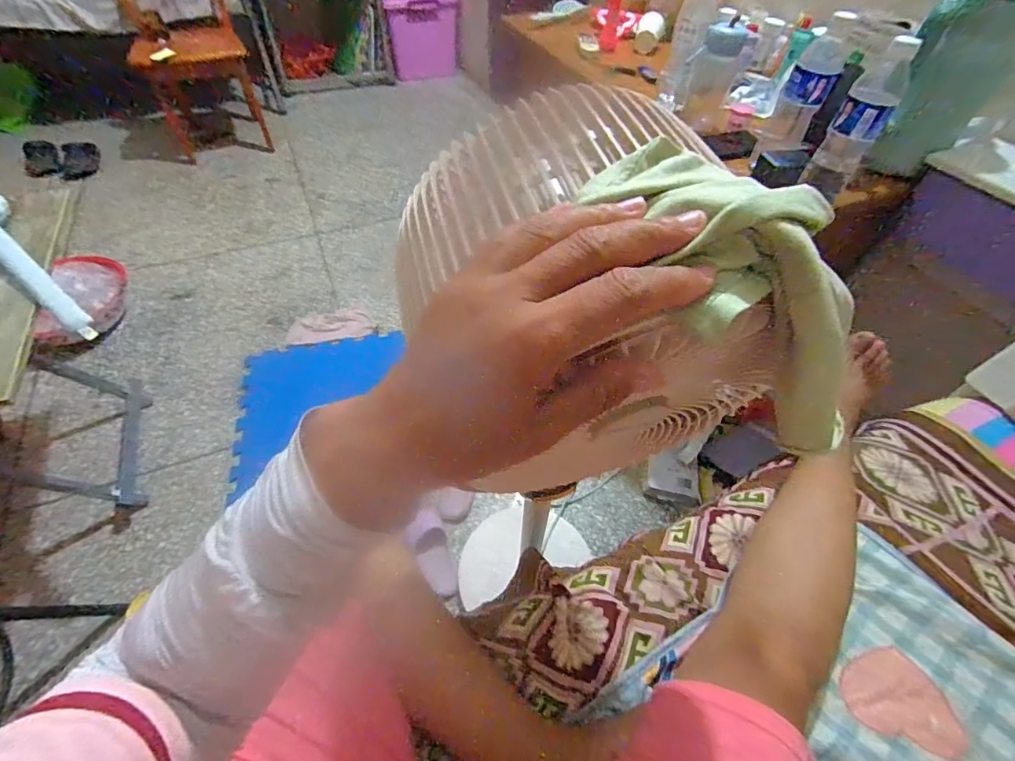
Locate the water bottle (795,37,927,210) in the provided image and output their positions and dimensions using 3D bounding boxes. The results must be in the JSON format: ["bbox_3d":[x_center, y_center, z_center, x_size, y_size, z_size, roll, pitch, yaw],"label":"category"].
[{"bbox_3d":[0.476,-0.344,0.615,0.061,0.187,0.052,32,57,21],"label":"water bottle"}]

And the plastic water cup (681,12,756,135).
[{"bbox_3d":[0.390,-0.575,0.861,0.093,0.171,0.092,19,54,13],"label":"plastic water cup"}]

